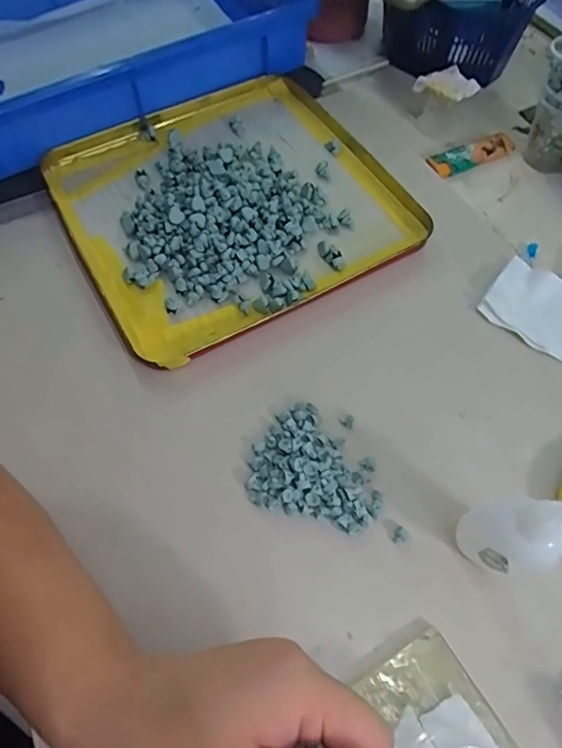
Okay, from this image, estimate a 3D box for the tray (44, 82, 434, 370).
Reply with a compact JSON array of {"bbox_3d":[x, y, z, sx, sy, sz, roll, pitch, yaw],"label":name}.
[{"bbox_3d":[-0.042,-0.142,0.416,0.235,0.025,0.241,-28,63,-13],"label":"tray"}]

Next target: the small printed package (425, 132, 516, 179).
[{"bbox_3d":[0.163,-0.186,0.454,0.077,0.006,0.023,-22,92,-9],"label":"small printed package"}]

